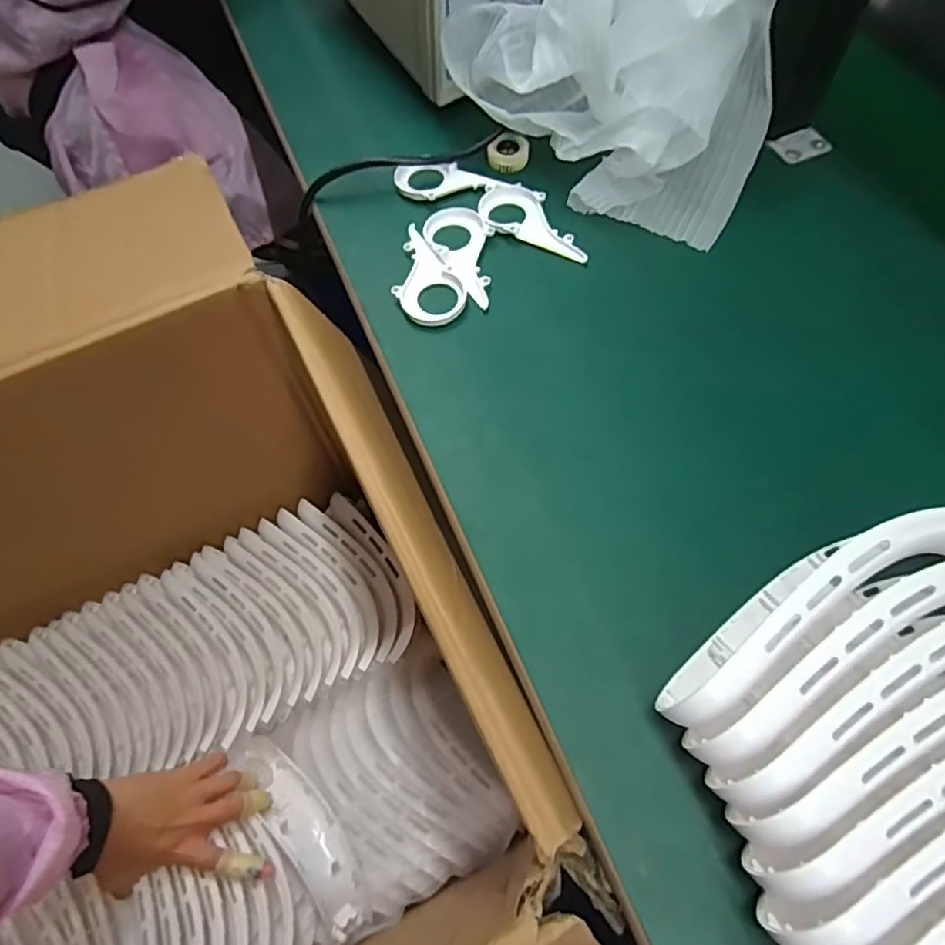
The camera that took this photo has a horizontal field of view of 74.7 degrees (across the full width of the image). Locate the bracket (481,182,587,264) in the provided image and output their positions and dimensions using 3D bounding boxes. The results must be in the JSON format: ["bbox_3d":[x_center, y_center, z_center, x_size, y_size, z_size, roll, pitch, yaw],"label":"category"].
[{"bbox_3d":[0.049,-0.189,0.458,0.093,0.004,0.051,24,67,14],"label":"bracket"}]

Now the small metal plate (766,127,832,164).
[{"bbox_3d":[0.257,-0.256,0.486,0.041,0.004,0.029,-19,72,-1],"label":"small metal plate"}]

